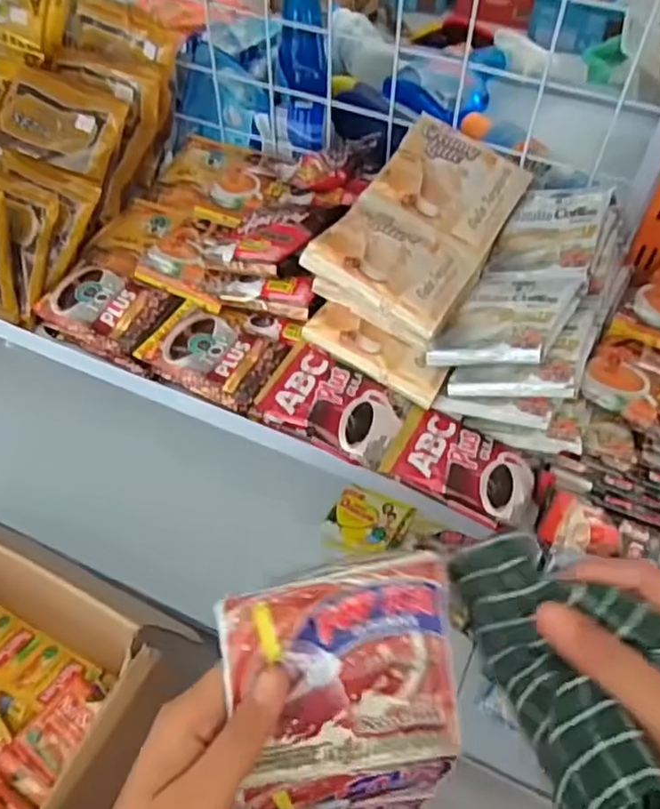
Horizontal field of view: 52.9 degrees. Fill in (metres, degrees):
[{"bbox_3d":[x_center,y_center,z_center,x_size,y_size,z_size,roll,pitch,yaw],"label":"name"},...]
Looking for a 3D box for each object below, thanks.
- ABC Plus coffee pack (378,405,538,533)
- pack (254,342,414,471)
[{"bbox_3d":[0.096,0.045,0.464,0.108,0.021,0.070,25,57,17],"label":"ABC Plus coffee pack"},{"bbox_3d":[0.005,-0.001,0.488,0.097,0.017,0.070,24,56,17],"label":"pack"}]

